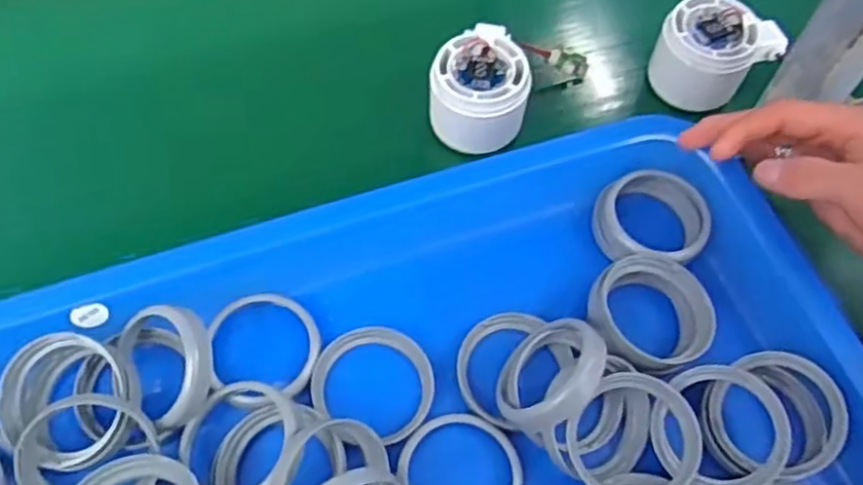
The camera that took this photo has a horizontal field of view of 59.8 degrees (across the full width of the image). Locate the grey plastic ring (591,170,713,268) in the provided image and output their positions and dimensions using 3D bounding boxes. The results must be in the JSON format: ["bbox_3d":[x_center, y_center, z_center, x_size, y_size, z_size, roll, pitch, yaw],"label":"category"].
[{"bbox_3d":[0.124,-0.014,0.419,0.058,0.020,0.058,1,60,-1],"label":"grey plastic ring"}]

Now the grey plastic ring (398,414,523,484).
[{"bbox_3d":[0.014,0.107,0.352,0.057,0.009,0.055,0,59,0],"label":"grey plastic ring"}]

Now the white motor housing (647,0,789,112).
[{"bbox_3d":[0.181,-0.118,0.480,0.070,0.047,0.056,26,63,13],"label":"white motor housing"}]

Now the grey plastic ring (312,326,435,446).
[{"bbox_3d":[-0.028,0.069,0.372,0.059,0.012,0.056,1,60,-1],"label":"grey plastic ring"}]

